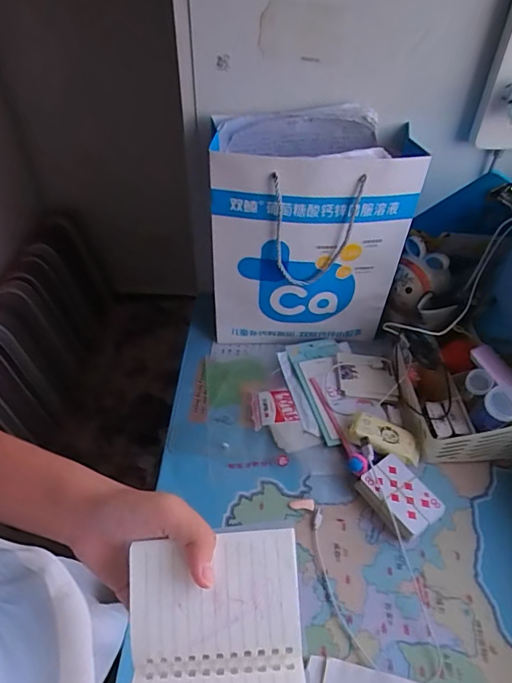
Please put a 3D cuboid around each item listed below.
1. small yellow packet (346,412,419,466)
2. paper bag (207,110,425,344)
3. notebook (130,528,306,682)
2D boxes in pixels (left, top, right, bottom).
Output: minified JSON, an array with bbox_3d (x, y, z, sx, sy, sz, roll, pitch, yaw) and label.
[{"bbox_3d":[0.168,0.128,0.603,0.095,0.020,0.044,23,50,3],"label":"small yellow packet"},{"bbox_3d":[0.068,-0.146,0.660,0.252,0.305,0.122,0,47,-1],"label":"paper bag"},{"bbox_3d":[-0.022,0.190,0.260,0.102,0.038,0.145,-2,47,-3],"label":"notebook"}]

